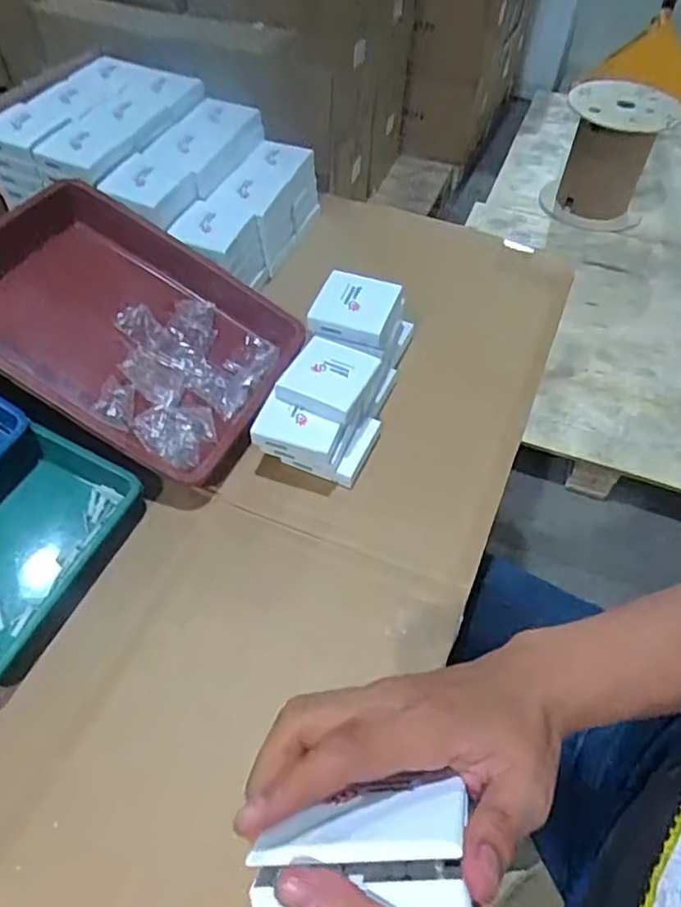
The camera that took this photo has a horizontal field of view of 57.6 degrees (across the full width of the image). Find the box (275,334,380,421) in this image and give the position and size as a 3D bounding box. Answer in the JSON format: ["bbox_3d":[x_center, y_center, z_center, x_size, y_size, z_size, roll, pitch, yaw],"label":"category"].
[{"bbox_3d":[-0.014,-0.082,0.657,0.085,0.026,0.085,19,54,13],"label":"box"}]

